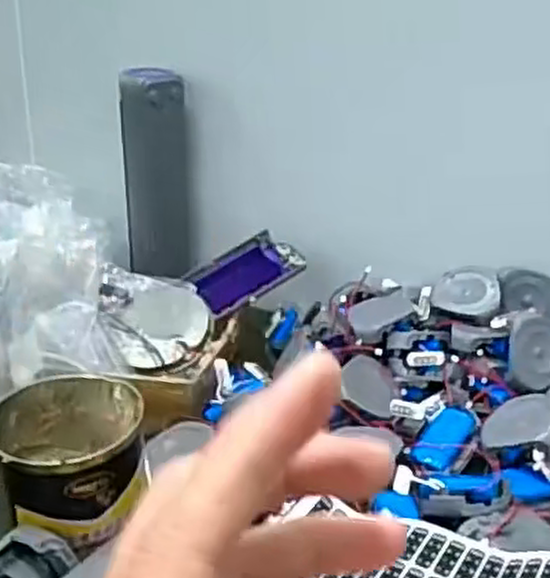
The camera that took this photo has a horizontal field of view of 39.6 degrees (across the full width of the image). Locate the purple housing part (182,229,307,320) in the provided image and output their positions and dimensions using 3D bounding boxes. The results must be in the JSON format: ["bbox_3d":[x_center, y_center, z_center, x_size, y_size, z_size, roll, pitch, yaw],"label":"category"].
[{"bbox_3d":[-0.037,-0.020,0.914,0.140,0.015,0.085,-35,54,-27],"label":"purple housing part"}]

